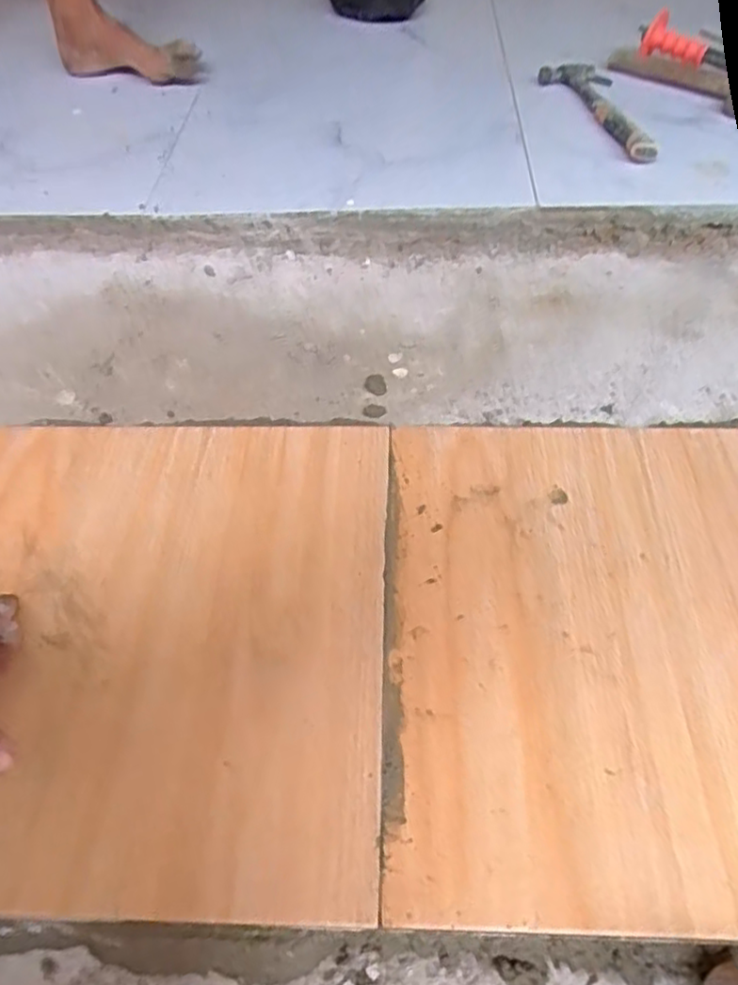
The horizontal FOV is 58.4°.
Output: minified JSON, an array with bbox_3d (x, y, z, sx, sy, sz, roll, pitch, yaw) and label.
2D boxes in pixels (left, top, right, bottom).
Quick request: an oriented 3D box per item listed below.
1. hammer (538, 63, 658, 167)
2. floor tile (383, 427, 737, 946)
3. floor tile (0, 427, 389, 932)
[{"bbox_3d":[0.323,-0.554,0.949,0.102,0.033,0.291,-3,52,0],"label":"hammer"},{"bbox_3d":[0.217,0.101,0.499,0.389,0.007,0.393,1,53,2],"label":"floor tile"},{"bbox_3d":[-0.185,0.099,0.515,0.386,0.012,0.394,0,54,3],"label":"floor tile"}]

